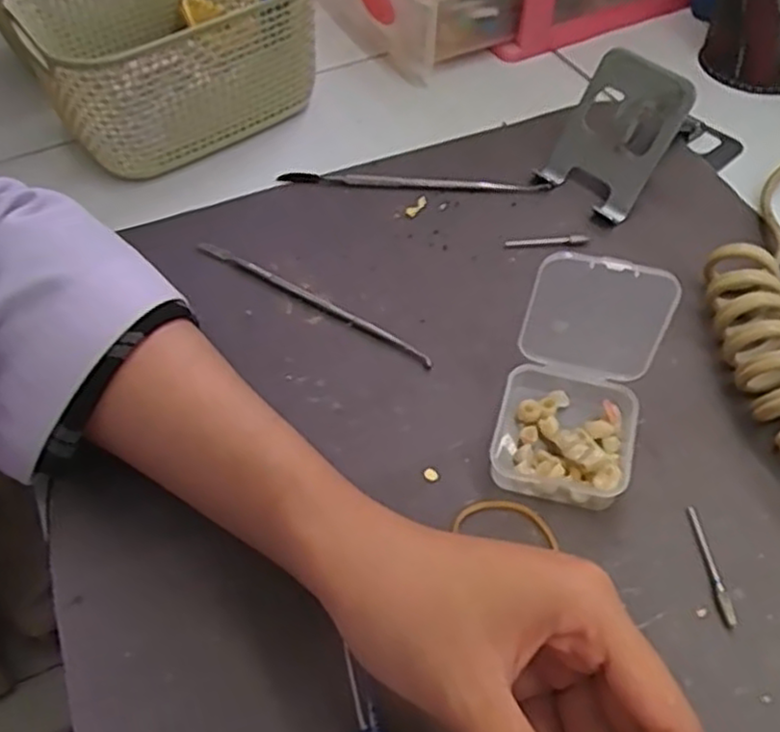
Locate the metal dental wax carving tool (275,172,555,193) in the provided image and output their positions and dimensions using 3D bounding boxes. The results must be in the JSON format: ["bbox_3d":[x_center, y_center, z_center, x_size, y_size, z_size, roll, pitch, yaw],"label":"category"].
[{"bbox_3d":[0.015,-0.109,0.434,0.156,0.006,0.013,3,52,5],"label":"metal dental wax carving tool"}]

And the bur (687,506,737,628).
[{"bbox_3d":[0.124,0.076,0.285,0.005,0.004,0.047,-4,52,-1],"label":"bur"}]

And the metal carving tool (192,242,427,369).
[{"bbox_3d":[-0.040,-0.034,0.375,0.146,0.006,0.008,27,58,22],"label":"metal carving tool"}]

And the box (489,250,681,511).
[{"bbox_3d":[0.077,0.005,0.298,0.059,0.072,0.077,11,53,11],"label":"box"}]

